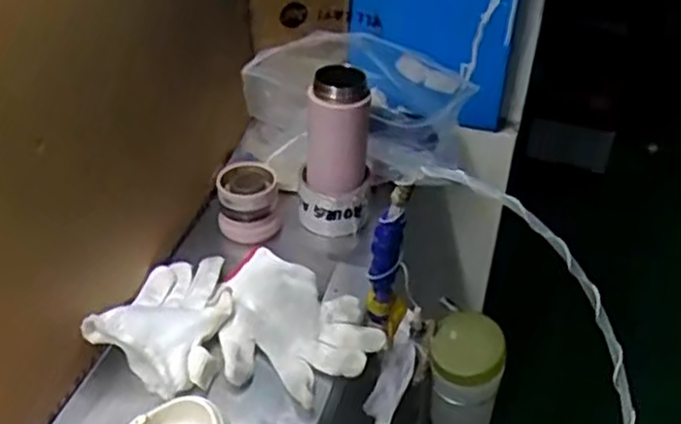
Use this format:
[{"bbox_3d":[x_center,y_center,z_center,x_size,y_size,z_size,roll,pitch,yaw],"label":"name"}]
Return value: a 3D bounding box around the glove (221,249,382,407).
[{"bbox_3d":[-0.057,0.106,0.677,0.173,0.033,0.123,29,44,31],"label":"glove"}]

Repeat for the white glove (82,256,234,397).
[{"bbox_3d":[-0.150,0.089,0.677,0.106,0.049,0.157,12,38,12],"label":"white glove"}]

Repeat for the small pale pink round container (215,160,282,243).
[{"bbox_3d":[-0.103,-0.010,0.813,0.067,0.066,0.071,-4,38,-9],"label":"small pale pink round container"}]

